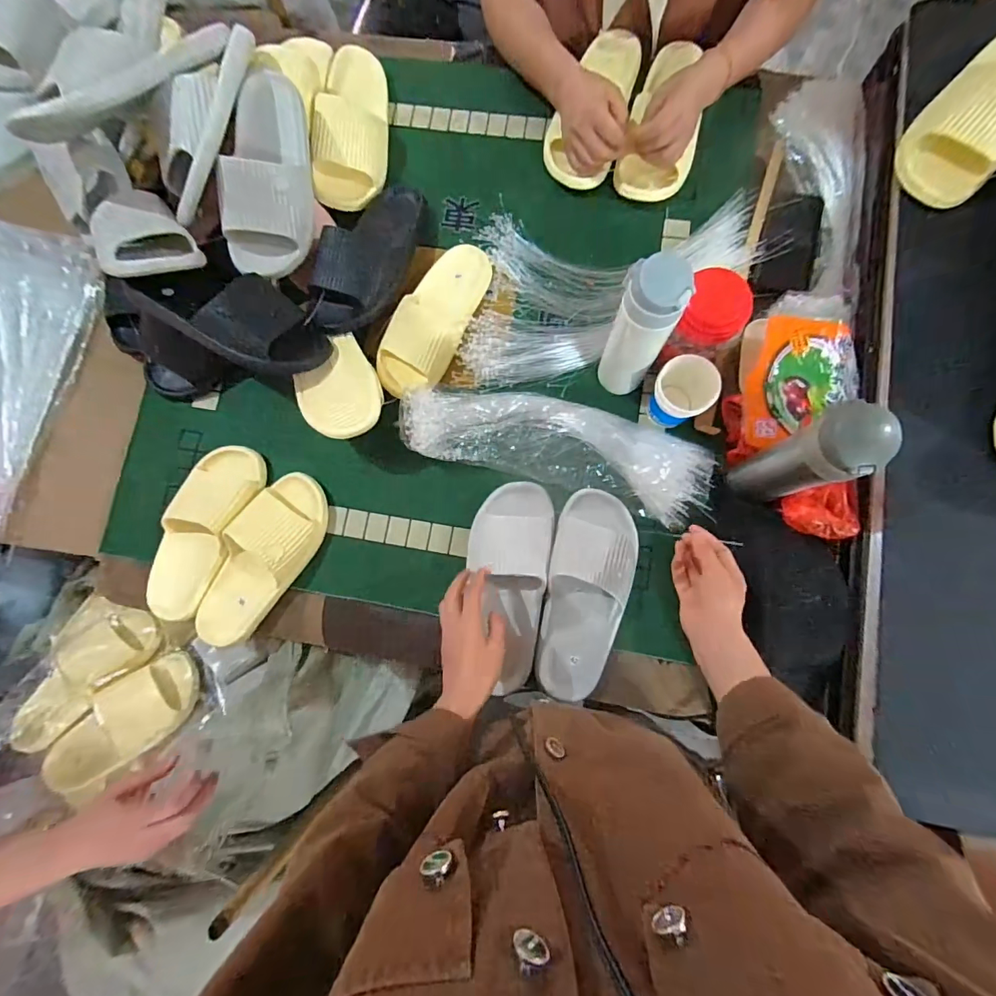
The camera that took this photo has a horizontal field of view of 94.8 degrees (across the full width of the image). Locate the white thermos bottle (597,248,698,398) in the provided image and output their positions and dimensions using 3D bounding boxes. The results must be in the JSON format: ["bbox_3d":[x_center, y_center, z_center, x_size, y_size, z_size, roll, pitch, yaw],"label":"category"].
[{"bbox_3d":[0.164,-0.191,0.538,0.063,0.211,0.059,14,83,6],"label":"white thermos bottle"}]

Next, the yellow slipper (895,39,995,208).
[{"bbox_3d":[0.579,-0.469,0.549,0.103,0.086,0.255,36,86,8],"label":"yellow slipper"}]

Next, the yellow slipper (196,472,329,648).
[{"bbox_3d":[-0.321,0.088,0.629,0.097,0.069,0.251,29,85,8],"label":"yellow slipper"}]

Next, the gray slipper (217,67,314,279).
[{"bbox_3d":[-0.303,-0.430,0.606,0.107,0.075,0.265,2,89,-16],"label":"gray slipper"}]

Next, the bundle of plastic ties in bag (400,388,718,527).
[{"bbox_3d":[0.078,-0.074,0.623,0.410,0.063,0.128,16,84,6],"label":"bundle of plastic ties in bag"}]

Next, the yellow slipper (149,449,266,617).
[{"bbox_3d":[-0.409,0.044,0.632,0.104,0.069,0.242,21,84,7],"label":"yellow slipper"}]

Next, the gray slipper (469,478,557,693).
[{"bbox_3d":[0.017,0.114,0.601,0.111,0.072,0.271,-2,84,4],"label":"gray slipper"}]

